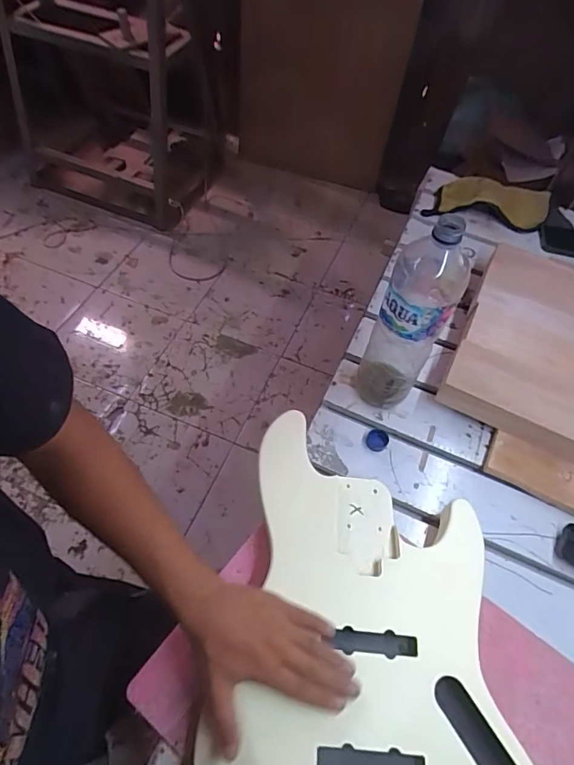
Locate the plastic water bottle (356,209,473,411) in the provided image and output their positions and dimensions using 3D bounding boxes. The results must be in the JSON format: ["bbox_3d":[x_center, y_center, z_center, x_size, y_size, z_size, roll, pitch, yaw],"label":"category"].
[{"bbox_3d":[0.159,-0.074,0.628,0.086,0.311,0.085,19,57,7],"label":"plastic water bottle"}]

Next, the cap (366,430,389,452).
[{"bbox_3d":[0.134,0.085,0.697,0.032,0.007,0.035,2,56,-4],"label":"cap"}]

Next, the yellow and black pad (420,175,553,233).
[{"bbox_3d":[0.432,-0.392,1.024,0.266,0.047,0.126,10,56,1],"label":"yellow and black pad"}]

